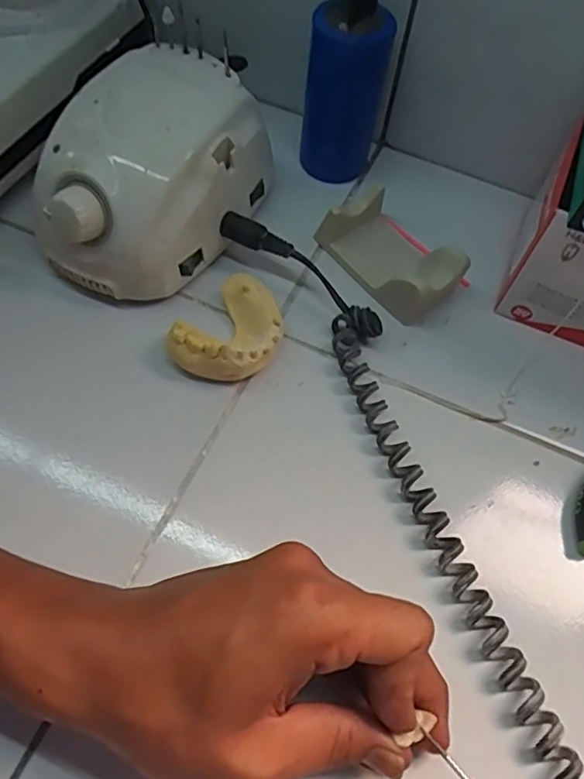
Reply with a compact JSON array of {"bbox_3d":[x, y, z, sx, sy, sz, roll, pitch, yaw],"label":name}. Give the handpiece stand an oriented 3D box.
[{"bbox_3d":[0.061,-0.085,0.362,0.046,0.034,0.086,-34,69,-19],"label":"handpiece stand"}]

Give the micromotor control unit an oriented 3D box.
[{"bbox_3d":[-0.084,-0.122,0.341,0.093,0.084,0.134,27,64,11],"label":"micromotor control unit"}]

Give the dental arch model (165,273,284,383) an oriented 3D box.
[{"bbox_3d":[-0.032,-0.032,0.328,0.048,0.028,0.067,34,65,14],"label":"dental arch model"}]

